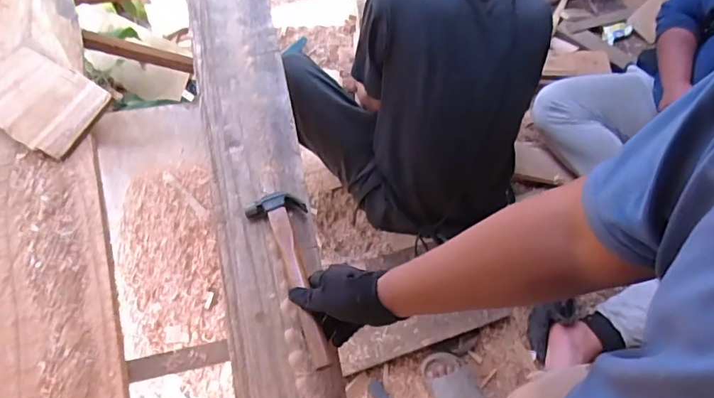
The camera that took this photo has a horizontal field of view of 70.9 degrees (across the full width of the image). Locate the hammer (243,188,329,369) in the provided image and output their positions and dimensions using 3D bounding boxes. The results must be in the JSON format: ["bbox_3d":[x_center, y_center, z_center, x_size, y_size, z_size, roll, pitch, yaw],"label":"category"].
[{"bbox_3d":[-0.089,0.108,0.723,0.084,0.024,0.275,-18,60,-7],"label":"hammer"}]

